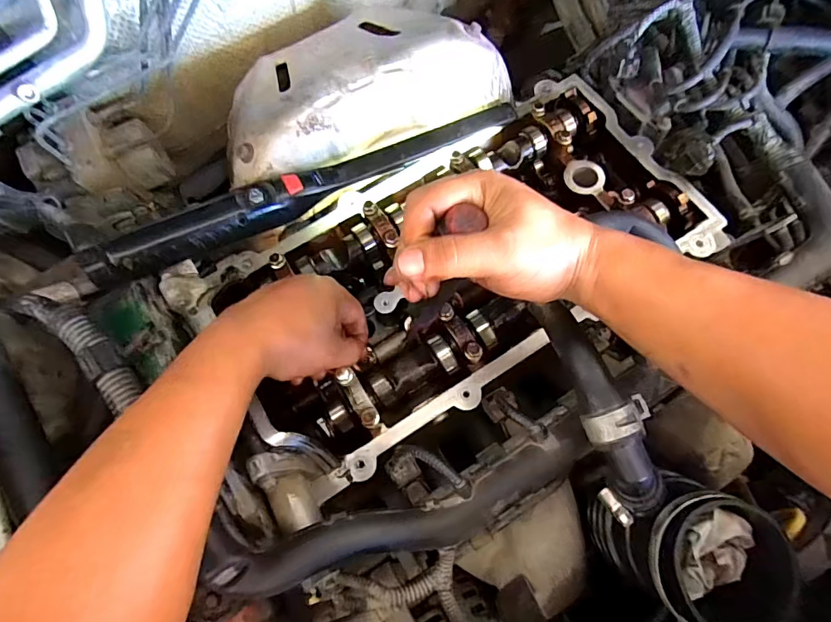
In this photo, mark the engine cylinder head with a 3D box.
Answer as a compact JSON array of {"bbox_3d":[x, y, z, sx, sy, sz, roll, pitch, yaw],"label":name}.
[{"bbox_3d":[0.038,-0.048,0.388,0.421,0.103,0.219,-31,80,-8],"label":"engine cylinder head"}]

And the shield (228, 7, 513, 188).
[{"bbox_3d":[-0.053,-0.215,0.428,0.269,0.067,0.145,-29,79,-8],"label":"shield"}]

